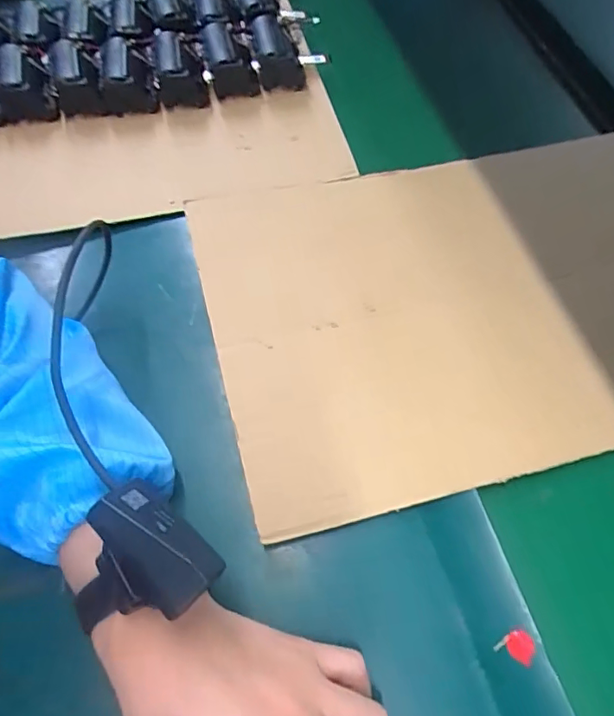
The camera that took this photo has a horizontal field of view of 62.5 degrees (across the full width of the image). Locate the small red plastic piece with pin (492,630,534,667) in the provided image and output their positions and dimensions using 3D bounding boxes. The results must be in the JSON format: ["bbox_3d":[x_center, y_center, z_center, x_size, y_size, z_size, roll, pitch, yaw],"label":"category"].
[{"bbox_3d":[0.128,0.175,0.309,0.023,0.004,0.017,24,65,10],"label":"small red plastic piece with pin"}]

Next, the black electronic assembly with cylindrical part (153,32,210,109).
[{"bbox_3d":[-0.130,-0.291,0.515,0.048,0.038,0.067,-14,65,-9],"label":"black electronic assembly with cylindrical part"}]

